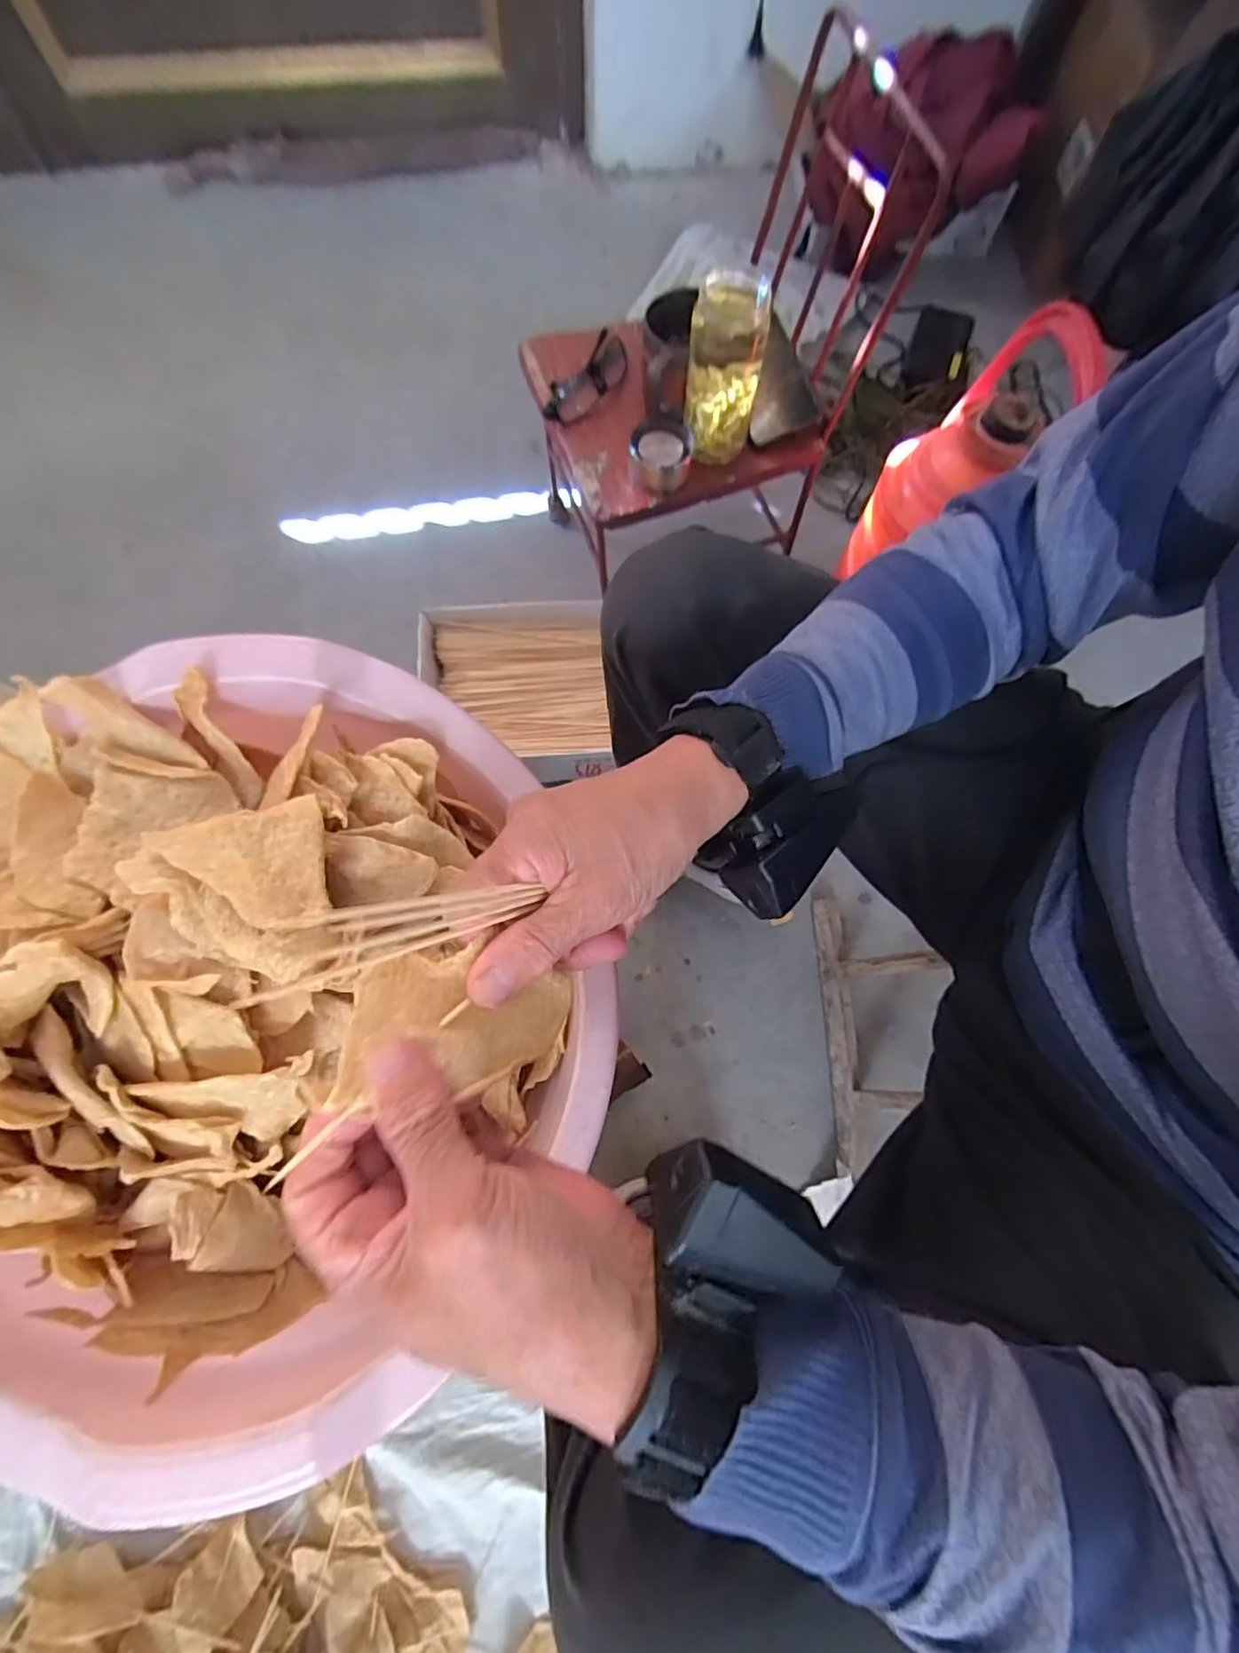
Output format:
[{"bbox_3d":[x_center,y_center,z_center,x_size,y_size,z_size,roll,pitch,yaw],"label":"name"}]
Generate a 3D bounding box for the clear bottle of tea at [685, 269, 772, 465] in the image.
[{"bbox_3d":[0.105,-0.453,0.636,0.072,0.143,0.072,12,71,1],"label":"clear bottle of tea"}]

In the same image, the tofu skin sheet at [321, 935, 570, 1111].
[{"bbox_3d":[-0.060,0.074,0.244,0.087,0.016,0.051,6,52,-28],"label":"tofu skin sheet"}]

